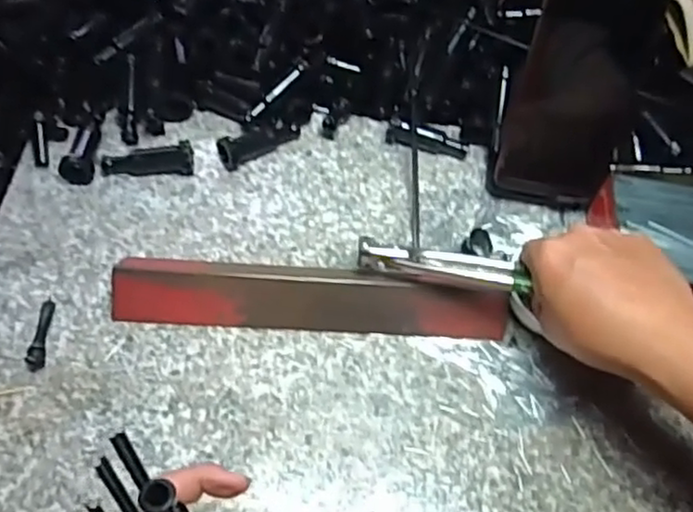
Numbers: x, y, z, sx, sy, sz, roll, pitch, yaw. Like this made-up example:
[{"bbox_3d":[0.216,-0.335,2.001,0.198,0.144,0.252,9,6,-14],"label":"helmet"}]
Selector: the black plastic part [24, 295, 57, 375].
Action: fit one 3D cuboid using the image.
[{"bbox_3d":[-0.193,0.048,0.432,0.011,0.007,0.050,1,56,-4],"label":"black plastic part"}]

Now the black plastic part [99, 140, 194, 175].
[{"bbox_3d":[-0.147,-0.069,0.506,0.066,0.018,0.018,-6,57,-9],"label":"black plastic part"}]

